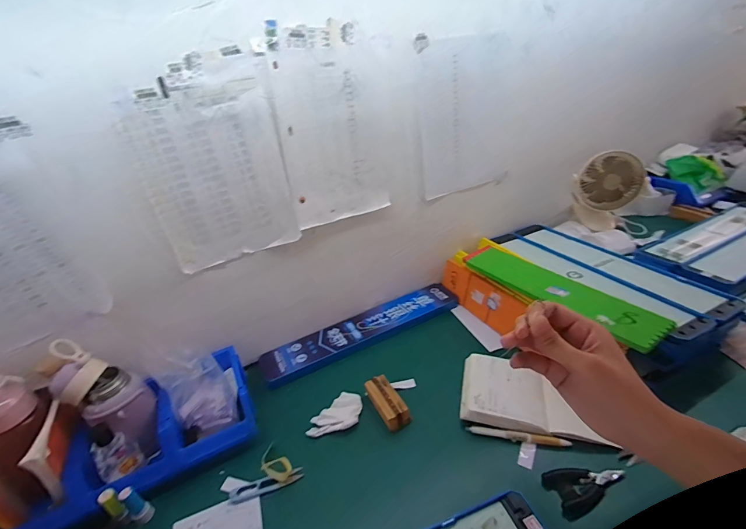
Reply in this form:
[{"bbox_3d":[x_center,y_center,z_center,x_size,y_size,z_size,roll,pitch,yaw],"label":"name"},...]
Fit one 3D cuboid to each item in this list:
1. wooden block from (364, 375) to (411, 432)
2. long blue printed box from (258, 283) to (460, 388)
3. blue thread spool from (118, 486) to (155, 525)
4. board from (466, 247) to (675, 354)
[{"bbox_3d":[0.023,0.228,0.608,0.041,0.027,0.091,-22,32,-21],"label":"wooden block"},{"bbox_3d":[-0.013,0.137,0.785,0.447,0.018,0.104,-20,32,-19],"label":"long blue printed box"},{"bbox_3d":[-0.326,0.329,0.499,0.022,0.065,0.023,-6,30,4],"label":"blue thread spool"},{"bbox_3d":[0.324,0.043,0.663,0.090,0.014,0.352,-24,30,-19],"label":"board"}]

